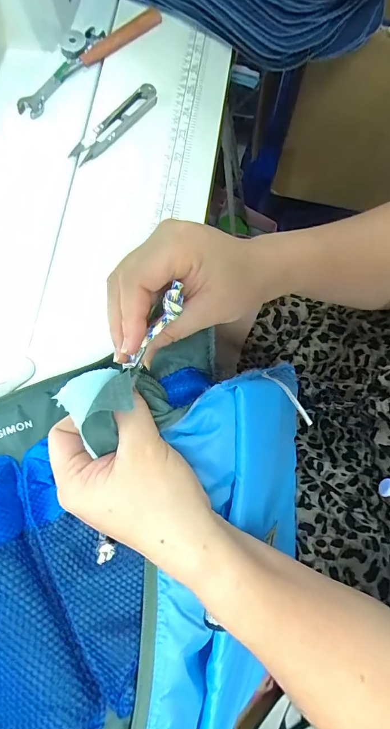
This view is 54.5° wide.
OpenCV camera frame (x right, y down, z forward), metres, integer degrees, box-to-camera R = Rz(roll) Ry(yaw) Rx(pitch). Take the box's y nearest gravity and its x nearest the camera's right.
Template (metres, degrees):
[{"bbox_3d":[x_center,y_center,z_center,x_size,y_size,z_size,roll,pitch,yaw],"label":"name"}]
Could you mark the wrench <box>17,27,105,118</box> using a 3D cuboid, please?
[{"bbox_3d":[-0.129,-0.288,0.368,0.020,0.008,0.123,27,77,6],"label":"wrench"}]

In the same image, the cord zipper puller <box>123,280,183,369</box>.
[{"bbox_3d":[-0.025,-0.018,0.218,0.010,0.009,0.064,42,121,10],"label":"cord zipper puller"}]

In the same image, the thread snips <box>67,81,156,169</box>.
[{"bbox_3d":[-0.071,-0.221,0.350,0.029,0.011,0.102,42,79,10],"label":"thread snips"}]

